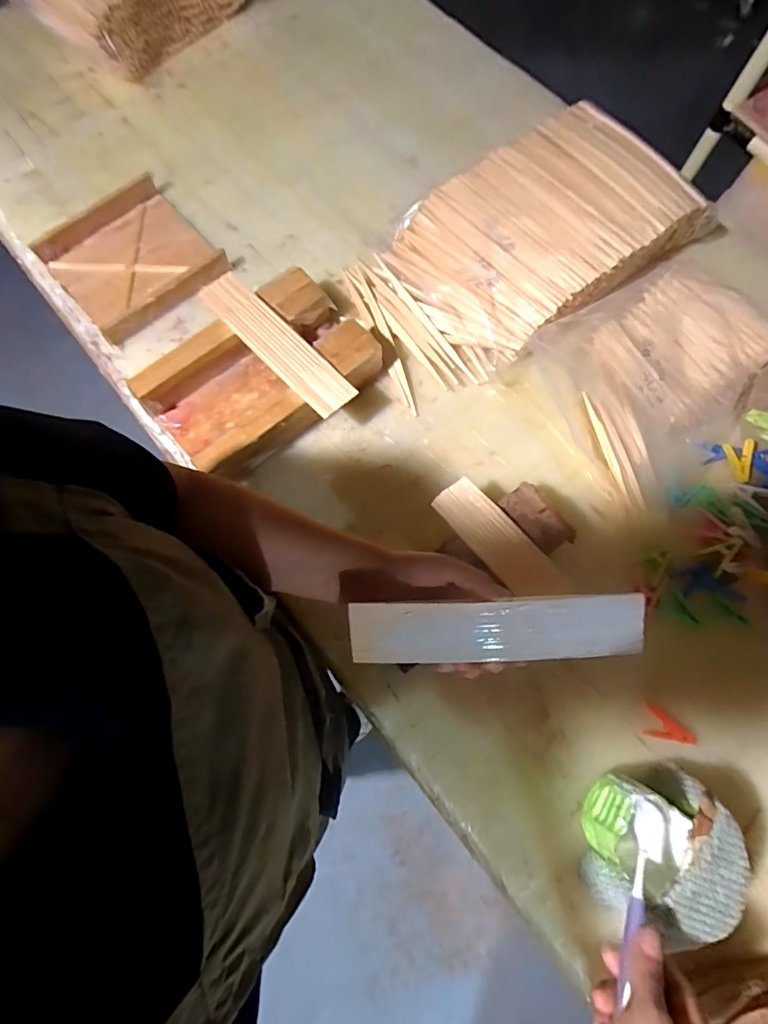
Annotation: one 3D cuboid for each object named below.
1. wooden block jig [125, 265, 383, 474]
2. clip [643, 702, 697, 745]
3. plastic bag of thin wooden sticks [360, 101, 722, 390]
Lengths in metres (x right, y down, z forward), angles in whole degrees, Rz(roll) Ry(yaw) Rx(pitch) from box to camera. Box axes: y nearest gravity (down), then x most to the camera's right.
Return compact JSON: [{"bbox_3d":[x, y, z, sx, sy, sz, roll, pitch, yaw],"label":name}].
[{"bbox_3d":[-0.157,-0.177,0.614,0.272,0.063,0.174,-39,77,-11],"label":"wooden block jig"},{"bbox_3d":[0.316,0.238,0.525,0.054,0.006,0.034,19,74,5],"label":"clip"},{"bbox_3d":[0.203,-0.380,0.653,0.450,0.071,0.251,-33,77,-10],"label":"plastic bag of thin wooden sticks"}]

